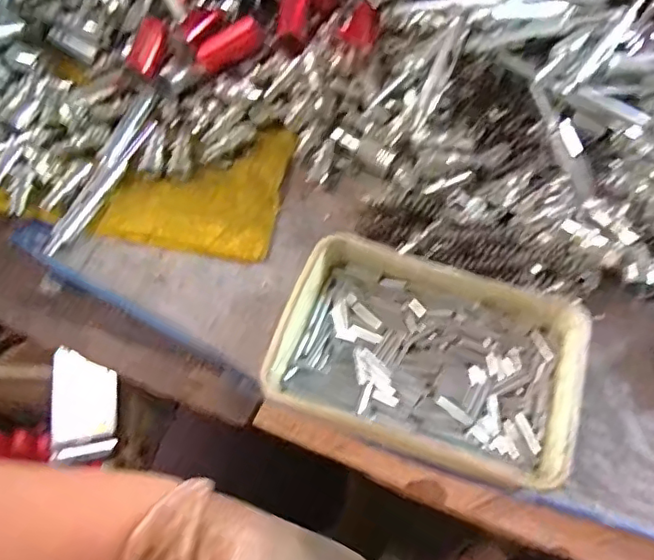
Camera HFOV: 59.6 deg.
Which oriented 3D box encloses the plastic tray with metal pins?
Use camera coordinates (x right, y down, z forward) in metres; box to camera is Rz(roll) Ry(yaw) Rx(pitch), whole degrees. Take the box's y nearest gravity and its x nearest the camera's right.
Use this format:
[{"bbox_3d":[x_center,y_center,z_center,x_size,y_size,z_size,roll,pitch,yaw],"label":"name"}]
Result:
[{"bbox_3d":[0.069,0.052,0.401,0.201,0.038,0.138,16,61,10],"label":"plastic tray with metal pins"}]

